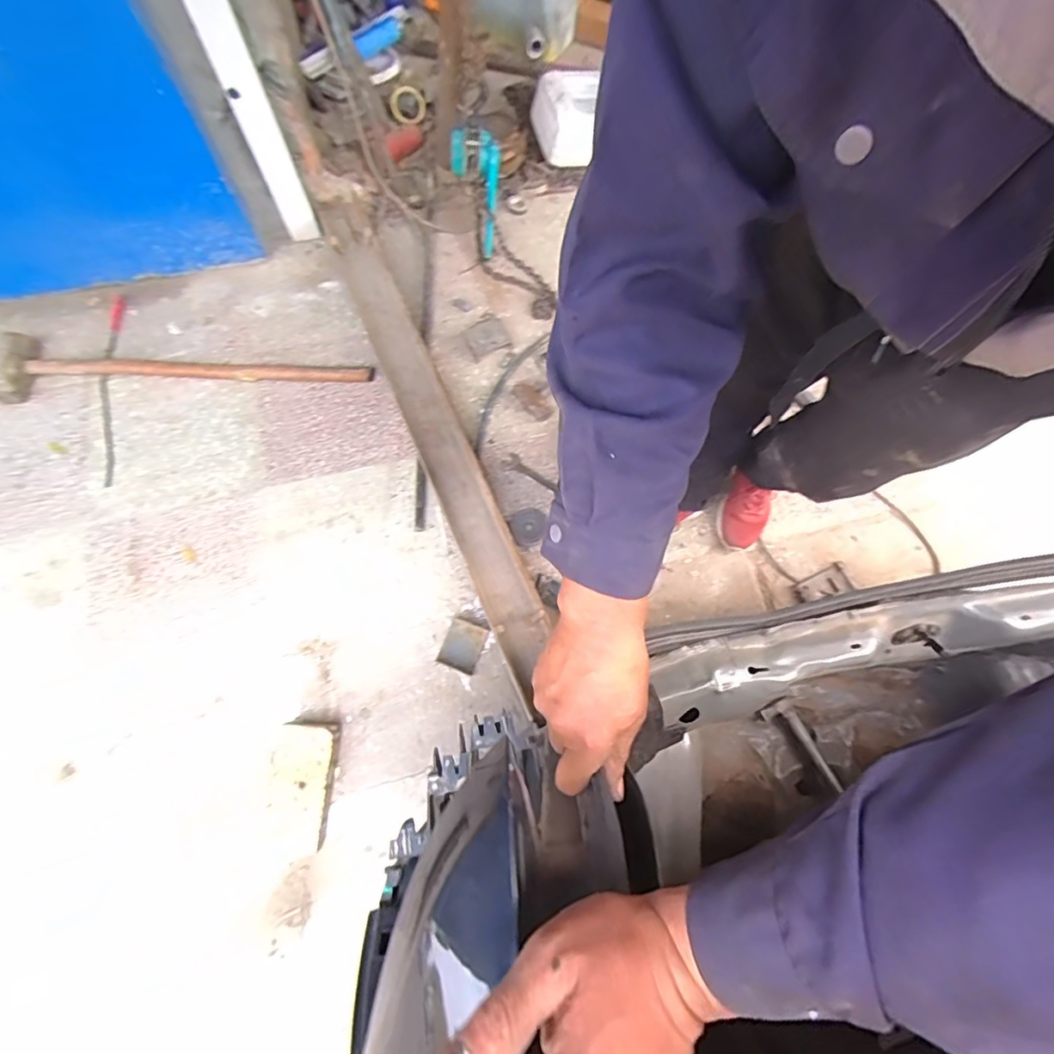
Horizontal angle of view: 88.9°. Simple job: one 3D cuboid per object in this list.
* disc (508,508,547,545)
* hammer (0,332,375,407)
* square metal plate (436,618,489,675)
[{"bbox_3d":[0.003,-0.003,1.240,0.084,0.012,0.080,1,70,-1],"label":"disc"},{"bbox_3d":[-0.870,-0.387,1.365,0.958,0.049,0.170,2,70,-1],"label":"hammer"},{"bbox_3d":[-0.140,0.257,1.168,0.086,0.015,0.104,20,71,6],"label":"square metal plate"}]

